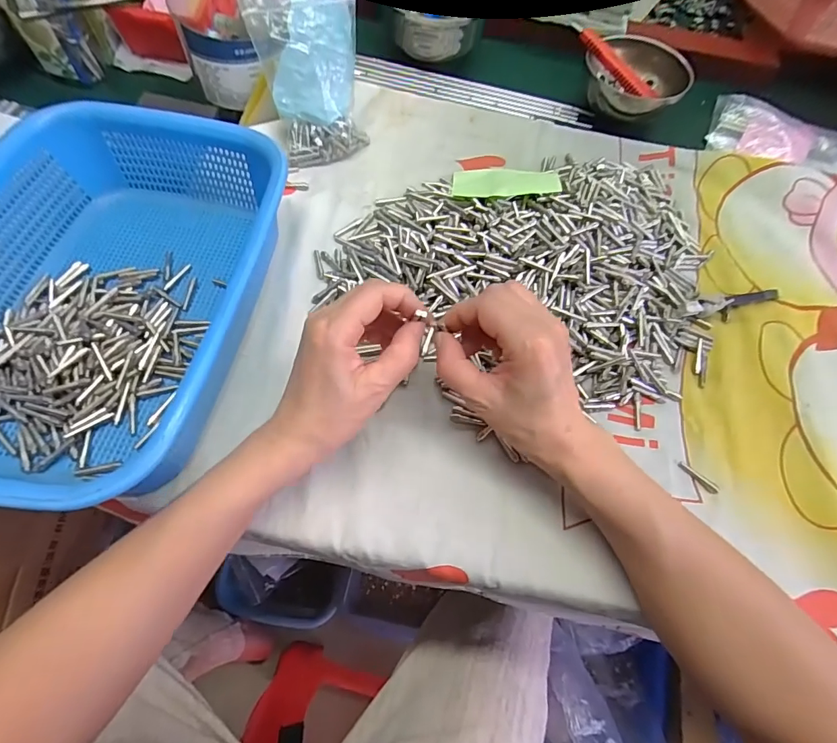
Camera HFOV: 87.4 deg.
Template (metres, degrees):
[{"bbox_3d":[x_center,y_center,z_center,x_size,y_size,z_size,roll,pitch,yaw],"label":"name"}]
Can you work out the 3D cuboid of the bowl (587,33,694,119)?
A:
[{"bbox_3d":[0.228,-0.308,0.468,0.102,0.051,0.102,1,64,-3],"label":"bowl"}]

